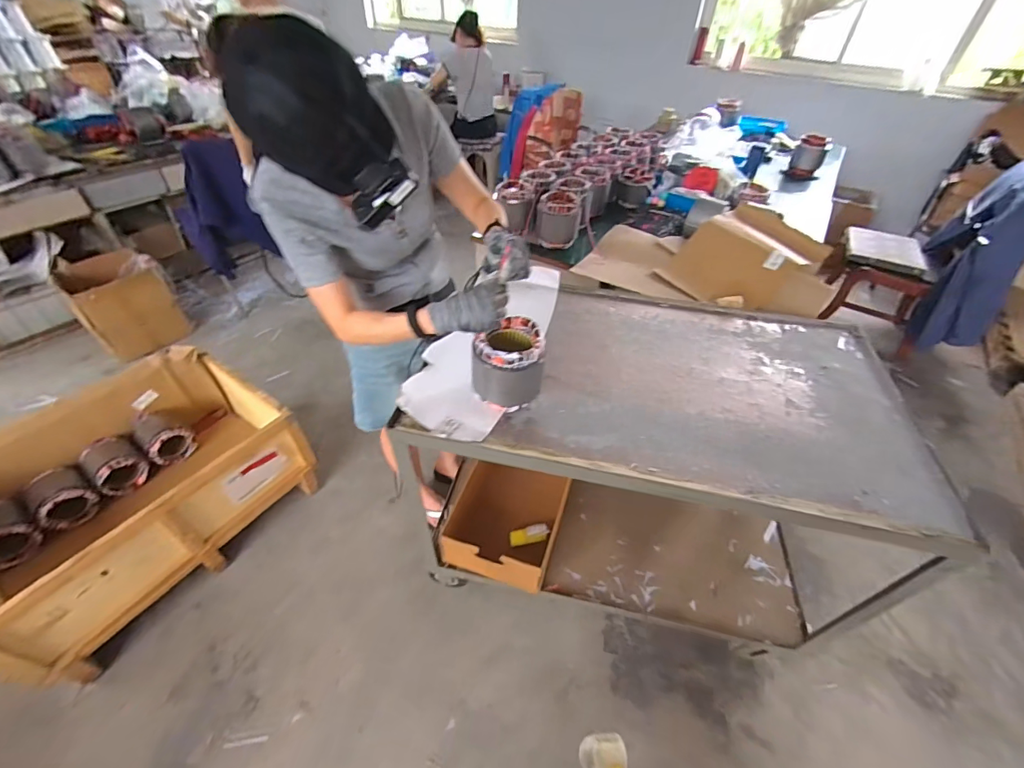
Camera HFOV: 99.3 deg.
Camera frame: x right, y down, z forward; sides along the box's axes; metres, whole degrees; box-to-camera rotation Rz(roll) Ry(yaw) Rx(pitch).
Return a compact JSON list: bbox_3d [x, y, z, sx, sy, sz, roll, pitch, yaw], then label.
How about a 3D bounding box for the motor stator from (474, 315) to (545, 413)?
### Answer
[{"bbox_3d":[-0.012,-0.040,0.954,0.140,0.165,0.135,-7,44,-10],"label":"motor stator"}]

